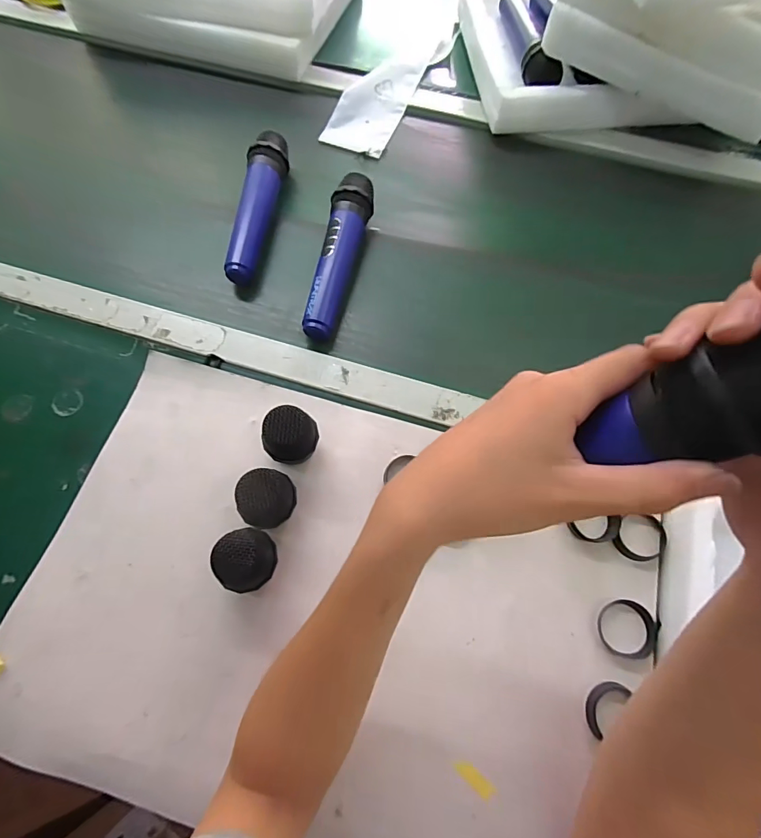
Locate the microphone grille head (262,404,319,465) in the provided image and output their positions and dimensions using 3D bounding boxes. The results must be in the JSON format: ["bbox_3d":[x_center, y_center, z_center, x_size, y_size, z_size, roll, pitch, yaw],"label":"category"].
[{"bbox_3d":[-0.078,0.017,0.388,0.042,0.054,0.040,1,68,-1],"label":"microphone grille head"}]

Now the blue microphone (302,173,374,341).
[{"bbox_3d":[-0.044,-0.178,0.479,0.042,0.050,0.194,10,68,2],"label":"blue microphone"}]

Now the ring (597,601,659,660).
[{"bbox_3d":[0.203,0.172,0.360,0.043,0.008,0.044,1,68,-1],"label":"ring"}]

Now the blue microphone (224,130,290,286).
[{"bbox_3d":[-0.142,-0.242,0.510,0.042,0.053,0.193,6,68,1],"label":"blue microphone"}]

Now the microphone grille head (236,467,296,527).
[{"bbox_3d":[-0.094,0.069,0.368,0.042,0.044,0.043,1,68,-1],"label":"microphone grille head"}]

